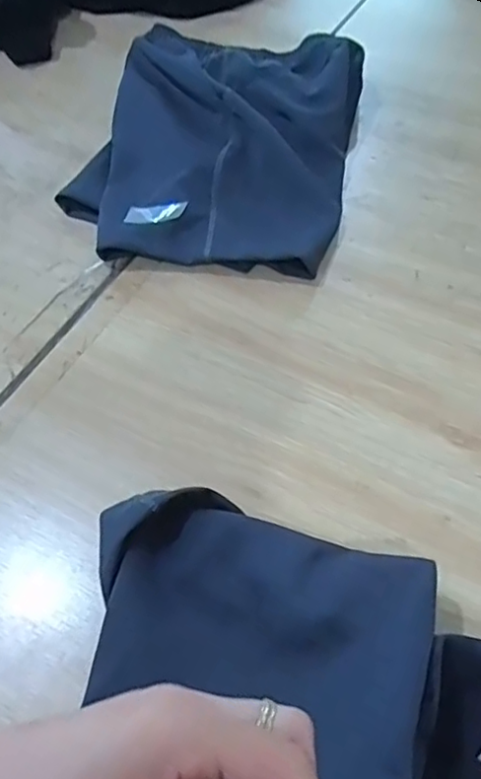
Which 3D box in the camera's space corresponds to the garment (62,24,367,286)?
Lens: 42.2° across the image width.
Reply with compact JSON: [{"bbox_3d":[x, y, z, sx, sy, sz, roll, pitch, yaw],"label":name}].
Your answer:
[{"bbox_3d":[-0.023,-0.251,0.625,0.257,0.054,0.308,9,57,9],"label":"garment"}]

